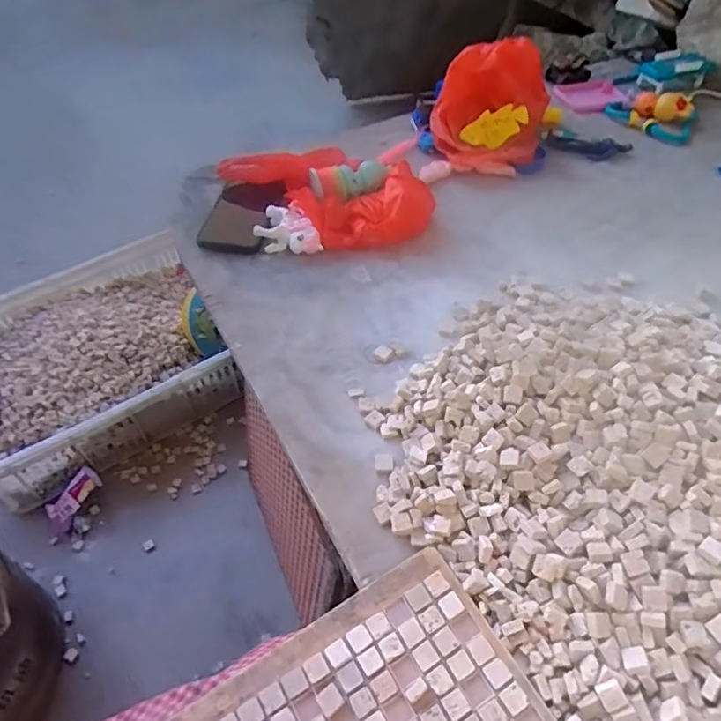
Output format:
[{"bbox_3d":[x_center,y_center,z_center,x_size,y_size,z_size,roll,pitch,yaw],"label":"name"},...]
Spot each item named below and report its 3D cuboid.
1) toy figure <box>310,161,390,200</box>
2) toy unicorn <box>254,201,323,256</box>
[{"bbox_3d":[-0.015,-0.239,0.746,0.101,0.032,0.053,-18,52,-14],"label":"toy figure"},{"bbox_3d":[-0.096,-0.157,0.701,0.069,0.036,0.087,-22,54,-19],"label":"toy unicorn"}]

